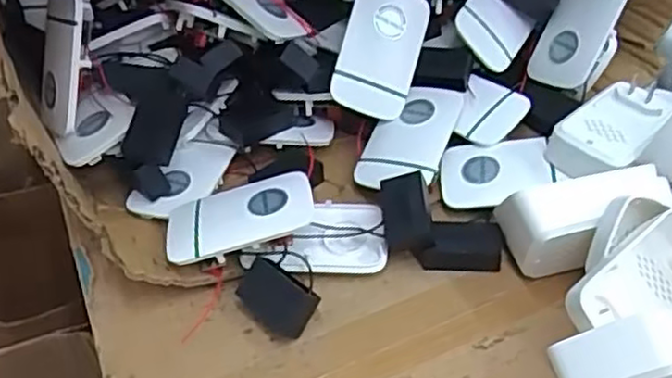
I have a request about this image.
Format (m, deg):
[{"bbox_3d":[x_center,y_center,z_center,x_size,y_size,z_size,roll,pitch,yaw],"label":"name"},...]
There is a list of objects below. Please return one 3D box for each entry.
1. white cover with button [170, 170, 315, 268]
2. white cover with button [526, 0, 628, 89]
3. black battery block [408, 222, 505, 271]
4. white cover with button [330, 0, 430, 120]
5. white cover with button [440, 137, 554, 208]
[{"bbox_3d":[-0.063,0.018,0.448,0.096,0.009,0.054,-18,38,1],"label":"white cover with button"},{"bbox_3d":[0.183,-0.125,0.527,0.012,0.097,0.059,20,10,-40],"label":"white cover with button"},{"bbox_3d":[0.080,0.038,0.452,0.055,0.024,0.029,-1,41,5],"label":"black battery block"},{"bbox_3d":[0.033,-0.103,0.510,0.058,0.096,0.009,17,-2,-10],"label":"white cover with button"},{"bbox_3d":[0.113,-0.011,0.491,0.076,0.011,0.053,-9,52,7],"label":"white cover with button"}]

